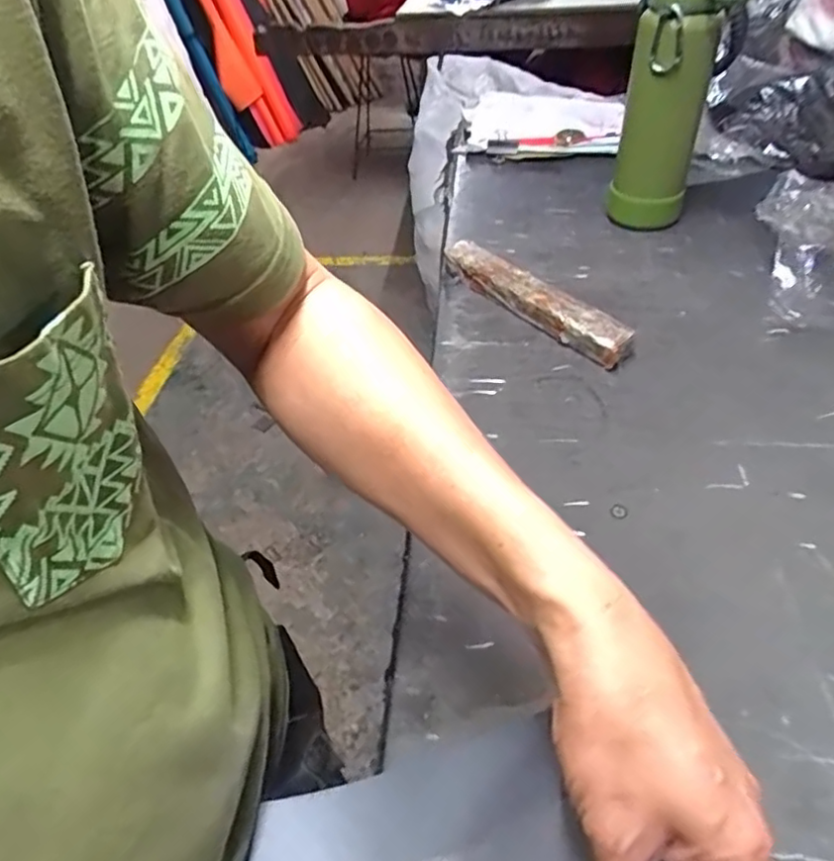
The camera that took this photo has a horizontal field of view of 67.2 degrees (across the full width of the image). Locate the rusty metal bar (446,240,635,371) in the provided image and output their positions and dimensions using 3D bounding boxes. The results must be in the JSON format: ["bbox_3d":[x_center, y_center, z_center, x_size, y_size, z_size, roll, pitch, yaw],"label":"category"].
[{"bbox_3d":[0.123,-0.145,0.686,0.046,0.034,0.263,-29,48,-24],"label":"rusty metal bar"}]

